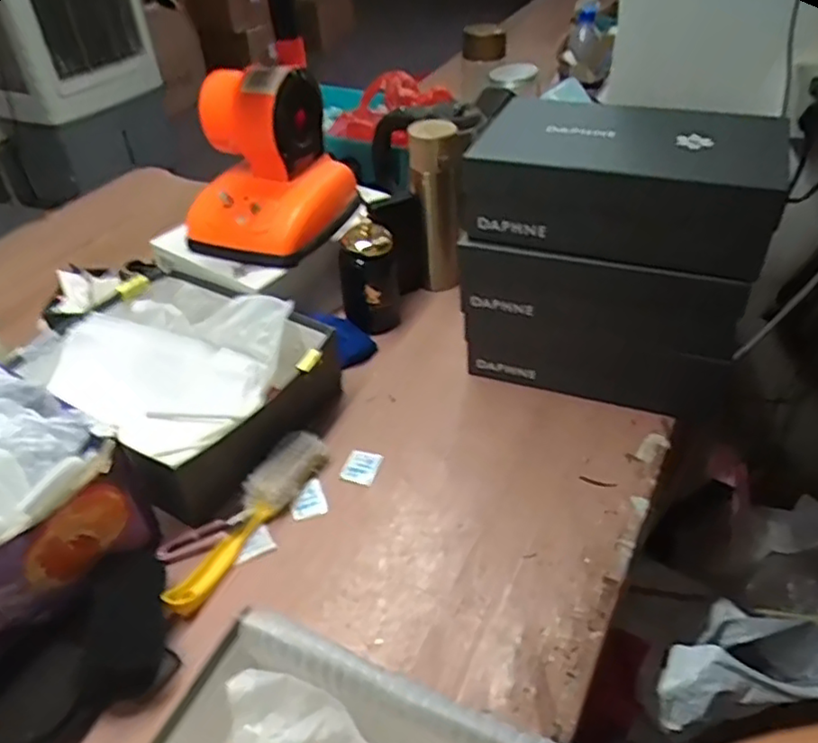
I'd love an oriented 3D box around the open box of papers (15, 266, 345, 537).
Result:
[{"bbox_3d":[-0.274,0.003,0.806,0.334,0.088,0.273,26,49,29],"label":"open box of papers"}]

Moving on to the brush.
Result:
[{"bbox_3d":[-0.167,0.147,0.682,0.045,0.035,0.226,21,47,26],"label":"brush"}]

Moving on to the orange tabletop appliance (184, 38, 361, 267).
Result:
[{"bbox_3d":[-0.195,-0.284,0.880,0.172,0.197,0.197,16,45,21],"label":"orange tabletop appliance"}]

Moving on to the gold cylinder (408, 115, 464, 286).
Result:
[{"bbox_3d":[0.038,-0.228,0.929,0.063,0.232,0.062,-8,41,-5],"label":"gold cylinder"}]

